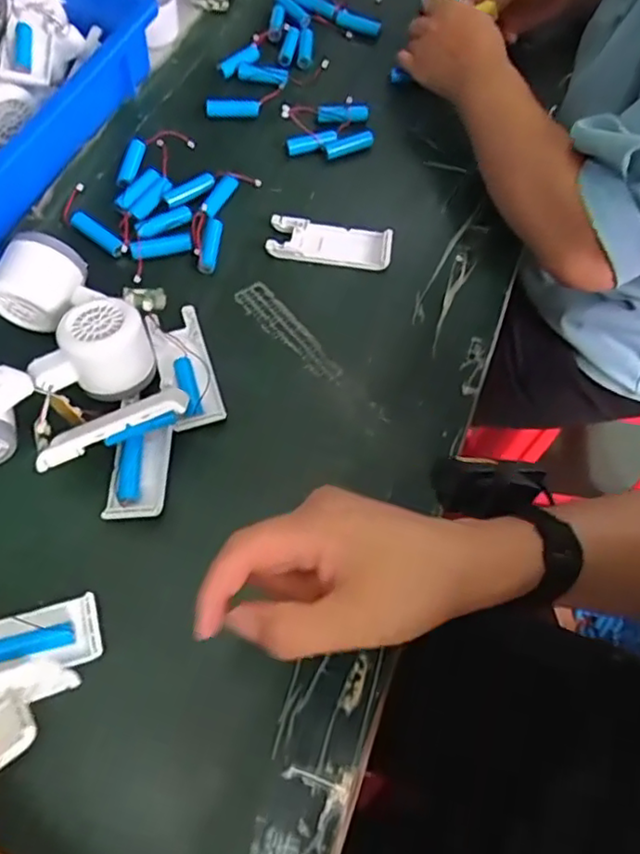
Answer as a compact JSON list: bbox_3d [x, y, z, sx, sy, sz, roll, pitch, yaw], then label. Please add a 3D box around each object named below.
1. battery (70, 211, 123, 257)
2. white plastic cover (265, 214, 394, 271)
[{"bbox_3d":[-0.186,-0.162,0.527,0.050,0.010,0.013,37,66,1],"label":"battery"},{"bbox_3d":[0.009,-0.157,0.541,0.103,0.010,0.039,9,63,1],"label":"white plastic cover"}]

